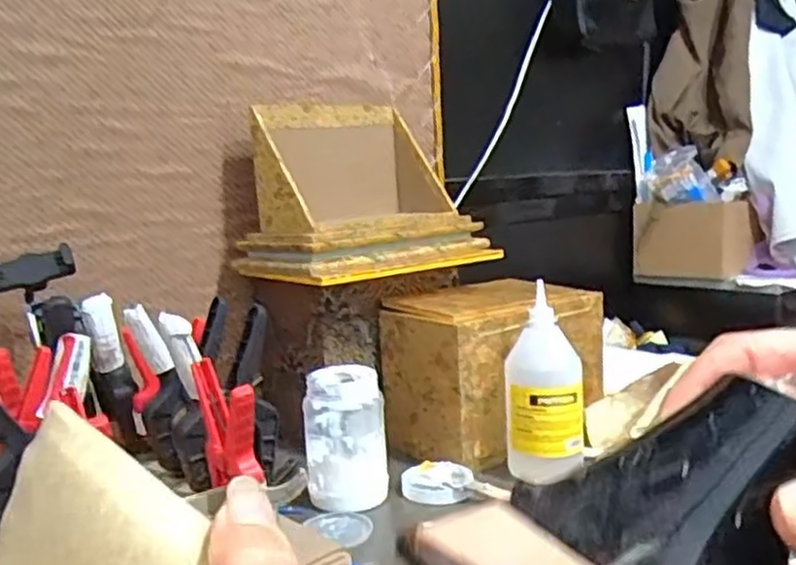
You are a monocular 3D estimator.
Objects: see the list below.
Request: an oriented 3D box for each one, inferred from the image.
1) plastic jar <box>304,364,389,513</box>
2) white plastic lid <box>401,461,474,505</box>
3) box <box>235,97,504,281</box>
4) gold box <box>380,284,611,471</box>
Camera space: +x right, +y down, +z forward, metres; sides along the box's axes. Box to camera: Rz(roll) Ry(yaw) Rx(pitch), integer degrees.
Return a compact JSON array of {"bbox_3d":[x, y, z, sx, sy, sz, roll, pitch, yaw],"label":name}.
[{"bbox_3d":[-0.051,0.150,0.723,0.078,0.122,0.067,-3,8,-6],"label":"plastic jar"},{"bbox_3d":[0.038,0.198,0.726,0.065,0.026,0.061,-3,8,-4],"label":"white plastic lid"},{"bbox_3d":[-0.037,-0.116,0.876,0.279,0.187,0.205,-8,9,-34],"label":"box"},{"bbox_3d":[0.116,0.094,0.871,0.237,0.166,0.140,-9,10,-39],"label":"gold box"}]

